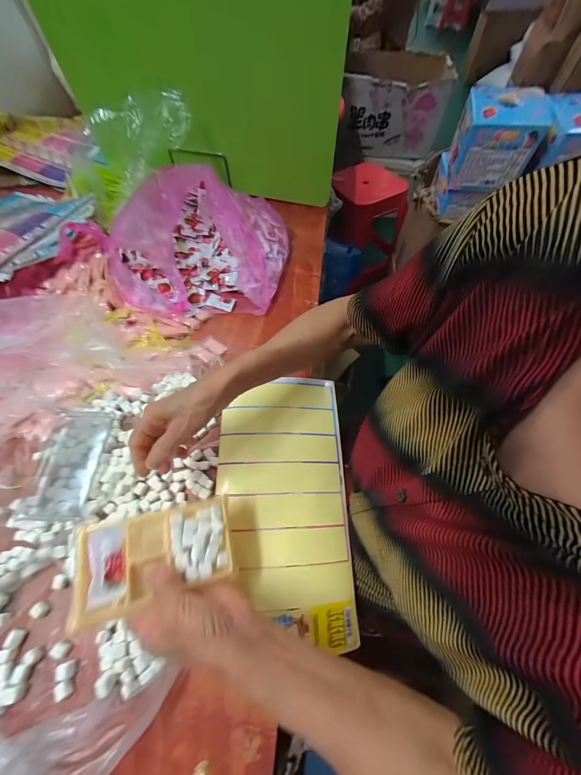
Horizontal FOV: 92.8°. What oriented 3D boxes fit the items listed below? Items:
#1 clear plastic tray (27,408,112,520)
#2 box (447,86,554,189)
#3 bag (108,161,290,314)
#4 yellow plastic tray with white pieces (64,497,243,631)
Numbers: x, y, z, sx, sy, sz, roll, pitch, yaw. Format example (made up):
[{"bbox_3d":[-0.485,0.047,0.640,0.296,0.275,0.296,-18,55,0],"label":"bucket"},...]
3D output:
[{"bbox_3d":[-0.302,0.099,0.375,0.089,0.023,0.137,4,62,3],"label":"clear plastic tray"},{"bbox_3d":[0.480,-0.583,0.652,0.160,0.139,0.155,14,63,8],"label":"box"},{"bbox_3d":[-0.171,-0.290,0.535,0.330,0.104,0.321,-5,62,-2],"label":"bag"},{"bbox_3d":[-0.123,0.157,0.264,0.134,0.014,0.074,-3,67,-26],"label":"yellow plastic tray with white pieces"}]

